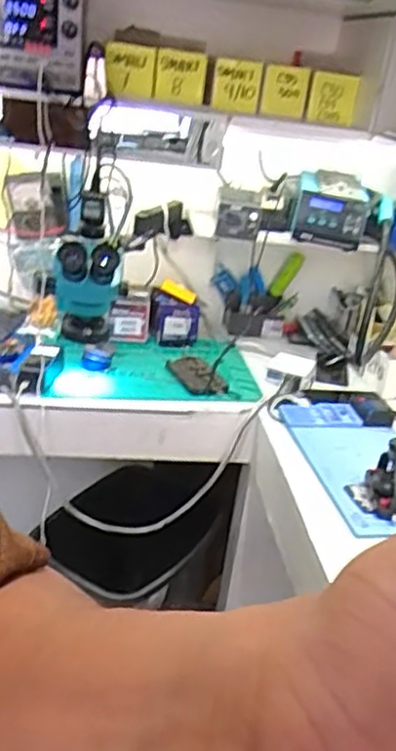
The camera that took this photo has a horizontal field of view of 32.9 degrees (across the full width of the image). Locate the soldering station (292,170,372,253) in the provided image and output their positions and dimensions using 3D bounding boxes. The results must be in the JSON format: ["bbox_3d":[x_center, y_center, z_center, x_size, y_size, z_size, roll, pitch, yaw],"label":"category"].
[{"bbox_3d":[0.288,-0.358,1.461,0.159,0.139,0.121,11,26,8],"label":"soldering station"}]

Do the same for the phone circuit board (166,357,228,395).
[{"bbox_3d":[-0.001,0.002,1.431,0.086,0.008,0.155,-18,39,-23],"label":"phone circuit board"}]

